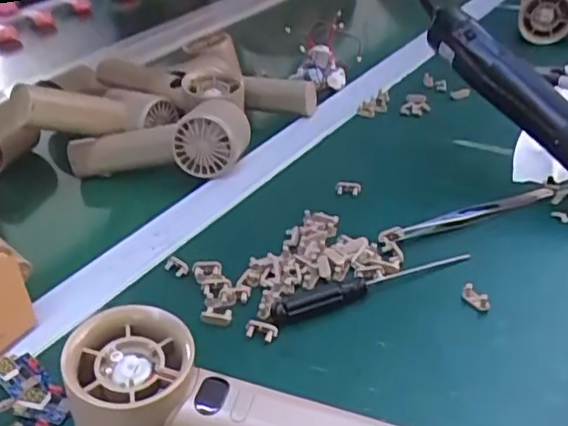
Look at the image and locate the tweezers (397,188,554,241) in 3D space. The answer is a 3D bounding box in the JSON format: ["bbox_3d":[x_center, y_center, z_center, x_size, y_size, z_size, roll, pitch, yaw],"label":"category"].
[{"bbox_3d":[0.141,-0.001,0.437,0.131,0.011,0.012,-18,35,-17],"label":"tweezers"}]

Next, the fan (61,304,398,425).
[{"bbox_3d":[-0.021,0.090,0.276,0.154,0.059,0.057,3,34,14],"label":"fan"}]

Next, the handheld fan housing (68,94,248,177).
[{"bbox_3d":[-0.108,-0.070,0.535,0.157,0.057,0.068,8,37,18],"label":"handheld fan housing"}]

